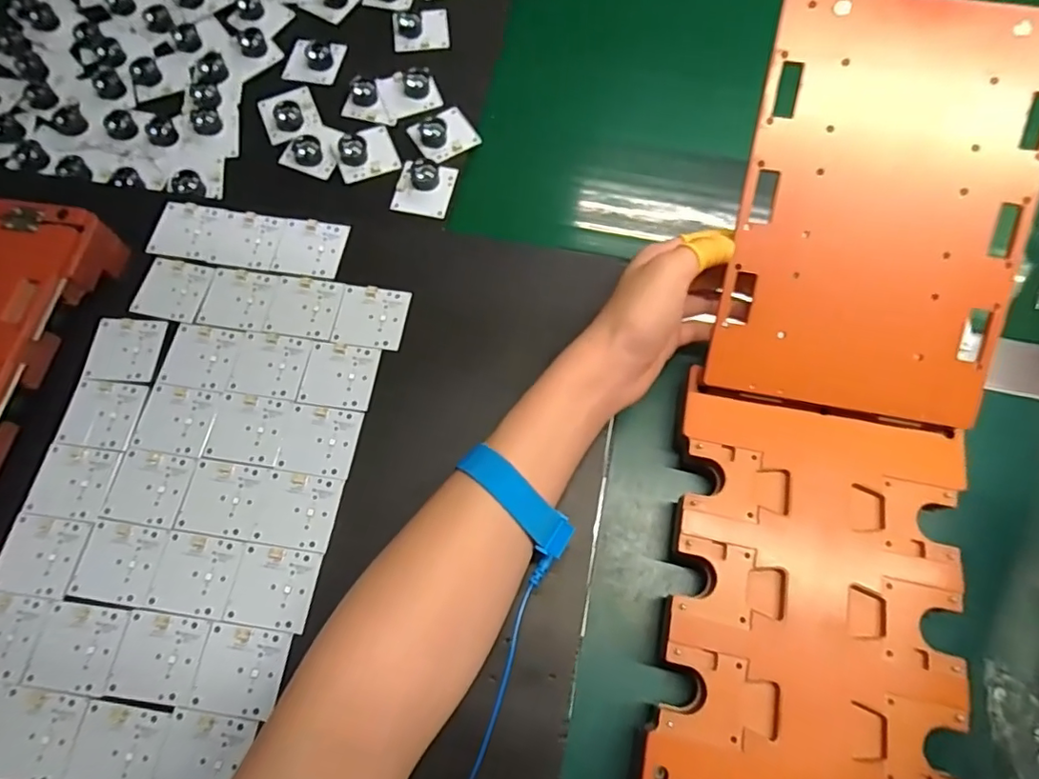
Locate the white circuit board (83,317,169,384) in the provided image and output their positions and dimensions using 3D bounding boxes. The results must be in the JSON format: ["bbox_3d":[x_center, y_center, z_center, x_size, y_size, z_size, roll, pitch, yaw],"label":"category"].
[{"bbox_3d":[-0.264,-0.027,0.376,0.044,0.005,0.045,5,69,1],"label":"white circuit board"}]

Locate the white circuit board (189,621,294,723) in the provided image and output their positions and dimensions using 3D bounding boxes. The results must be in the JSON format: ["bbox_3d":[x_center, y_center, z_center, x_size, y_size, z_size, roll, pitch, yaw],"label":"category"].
[{"bbox_3d":[-0.152,0.152,0.302,0.045,0.004,0.043,8,69,2],"label":"white circuit board"}]

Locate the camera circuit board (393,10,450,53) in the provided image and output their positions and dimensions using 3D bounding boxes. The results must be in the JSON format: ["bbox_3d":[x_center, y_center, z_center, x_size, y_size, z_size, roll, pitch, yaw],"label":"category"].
[{"bbox_3d":[-0.089,-0.329,0.502,0.050,0.015,0.042,-4,70,-3],"label":"camera circuit board"}]

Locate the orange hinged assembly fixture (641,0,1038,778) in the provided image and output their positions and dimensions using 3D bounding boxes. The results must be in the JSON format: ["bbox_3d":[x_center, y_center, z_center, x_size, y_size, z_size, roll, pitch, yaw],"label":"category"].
[{"bbox_3d":[0.190,0.008,0.325,0.160,0.067,0.442,11,87,3],"label":"orange hinged assembly fixture"}]

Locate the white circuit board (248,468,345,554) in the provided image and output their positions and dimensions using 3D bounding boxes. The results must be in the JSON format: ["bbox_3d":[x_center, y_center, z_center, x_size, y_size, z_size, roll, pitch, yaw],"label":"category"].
[{"bbox_3d":[-0.133,0.072,0.333,0.046,0.004,0.043,10,70,2],"label":"white circuit board"}]

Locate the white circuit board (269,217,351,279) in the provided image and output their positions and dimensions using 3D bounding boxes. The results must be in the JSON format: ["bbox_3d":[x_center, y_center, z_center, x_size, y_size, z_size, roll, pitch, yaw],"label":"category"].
[{"bbox_3d":[-0.150,-0.102,0.400,0.047,0.004,0.045,7,69,1],"label":"white circuit board"}]

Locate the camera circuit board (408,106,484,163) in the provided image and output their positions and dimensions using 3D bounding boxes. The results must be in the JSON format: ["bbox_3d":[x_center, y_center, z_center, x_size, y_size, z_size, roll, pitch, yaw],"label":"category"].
[{"bbox_3d":[-0.063,-0.216,0.464,0.049,0.016,0.046,-31,73,-12],"label":"camera circuit board"}]

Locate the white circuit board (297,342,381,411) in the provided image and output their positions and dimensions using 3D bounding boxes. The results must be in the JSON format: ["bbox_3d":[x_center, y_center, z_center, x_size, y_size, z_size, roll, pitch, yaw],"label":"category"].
[{"bbox_3d":[-0.118,-0.010,0.363,0.046,0.004,0.044,8,69,2],"label":"white circuit board"}]

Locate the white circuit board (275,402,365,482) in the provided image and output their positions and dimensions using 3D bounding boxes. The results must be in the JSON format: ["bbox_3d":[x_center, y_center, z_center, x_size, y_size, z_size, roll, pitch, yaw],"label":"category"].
[{"bbox_3d":[-0.125,0.031,0.349,0.046,0.004,0.043,9,69,2],"label":"white circuit board"}]

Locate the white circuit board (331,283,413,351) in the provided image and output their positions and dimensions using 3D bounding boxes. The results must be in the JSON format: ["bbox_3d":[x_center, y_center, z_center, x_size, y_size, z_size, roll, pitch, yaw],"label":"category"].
[{"bbox_3d":[-0.100,-0.049,0.378,0.047,0.004,0.044,9,70,2],"label":"white circuit board"}]

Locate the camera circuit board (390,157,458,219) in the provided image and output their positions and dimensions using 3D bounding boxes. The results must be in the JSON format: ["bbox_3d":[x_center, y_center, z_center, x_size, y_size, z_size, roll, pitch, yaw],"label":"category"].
[{"bbox_3d":[-0.077,-0.162,0.446,0.044,0.018,0.047,13,70,4],"label":"camera circuit board"}]

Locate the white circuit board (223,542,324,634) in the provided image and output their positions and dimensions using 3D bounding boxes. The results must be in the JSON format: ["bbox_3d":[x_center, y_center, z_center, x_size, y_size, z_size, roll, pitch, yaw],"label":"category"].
[{"bbox_3d":[-0.140,0.112,0.318,0.046,0.004,0.043,8,69,2],"label":"white circuit board"}]

